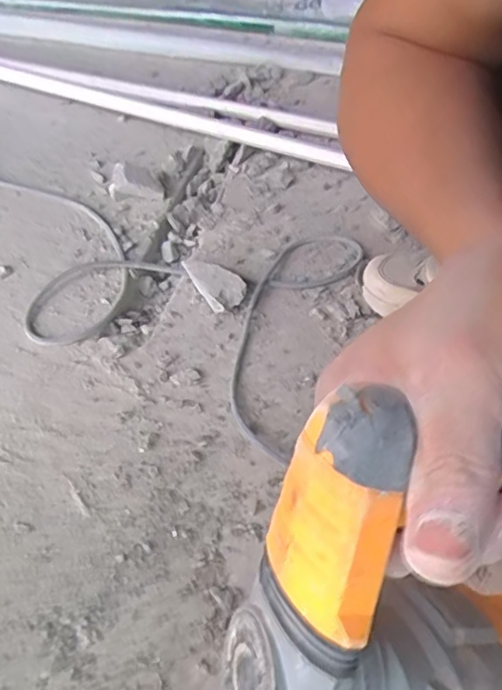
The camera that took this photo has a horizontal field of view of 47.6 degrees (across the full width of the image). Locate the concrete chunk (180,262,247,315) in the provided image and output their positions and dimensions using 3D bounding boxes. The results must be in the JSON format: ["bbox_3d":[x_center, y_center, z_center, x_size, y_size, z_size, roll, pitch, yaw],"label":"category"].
[{"bbox_3d":[-0.042,-0.074,0.678,0.052,0.025,0.087,-27,56,-24],"label":"concrete chunk"}]

